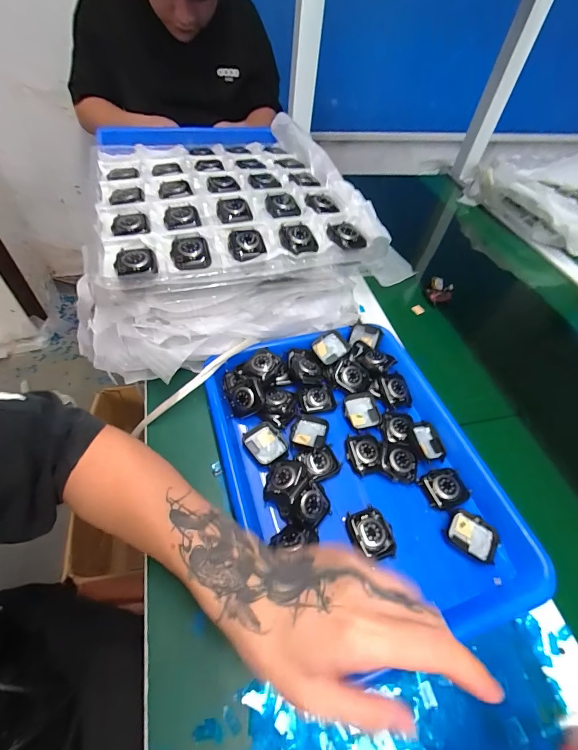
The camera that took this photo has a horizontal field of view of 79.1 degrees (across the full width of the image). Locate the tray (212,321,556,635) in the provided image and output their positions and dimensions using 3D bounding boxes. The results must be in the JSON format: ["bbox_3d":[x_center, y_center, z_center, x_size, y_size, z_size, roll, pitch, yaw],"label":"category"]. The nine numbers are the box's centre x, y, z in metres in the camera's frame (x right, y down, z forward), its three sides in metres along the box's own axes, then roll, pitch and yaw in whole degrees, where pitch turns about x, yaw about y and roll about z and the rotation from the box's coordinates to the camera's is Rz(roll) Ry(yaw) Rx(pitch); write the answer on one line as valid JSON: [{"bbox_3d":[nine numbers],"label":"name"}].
[{"bbox_3d":[0.072,0.082,0.363,0.261,0.032,0.324,-16,55,-16],"label":"tray"}]

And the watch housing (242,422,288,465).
[{"bbox_3d":[-0.025,0.075,0.374,0.039,0.011,0.043,-24,58,-21],"label":"watch housing"}]

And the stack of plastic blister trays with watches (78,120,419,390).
[{"bbox_3d":[-0.096,-0.189,0.479,0.340,0.124,0.359,-16,55,-16],"label":"stack of plastic blister trays with watches"}]

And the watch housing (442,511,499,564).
[{"bbox_3d":[0.173,0.152,0.332,0.045,0.007,0.036,25,55,14],"label":"watch housing"}]

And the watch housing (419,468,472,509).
[{"bbox_3d":[0.160,0.114,0.357,0.044,0.009,0.037,-14,55,-15],"label":"watch housing"}]

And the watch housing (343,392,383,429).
[{"bbox_3d":[0.085,0.041,0.404,0.040,0.009,0.043,-8,53,-10],"label":"watch housing"}]

